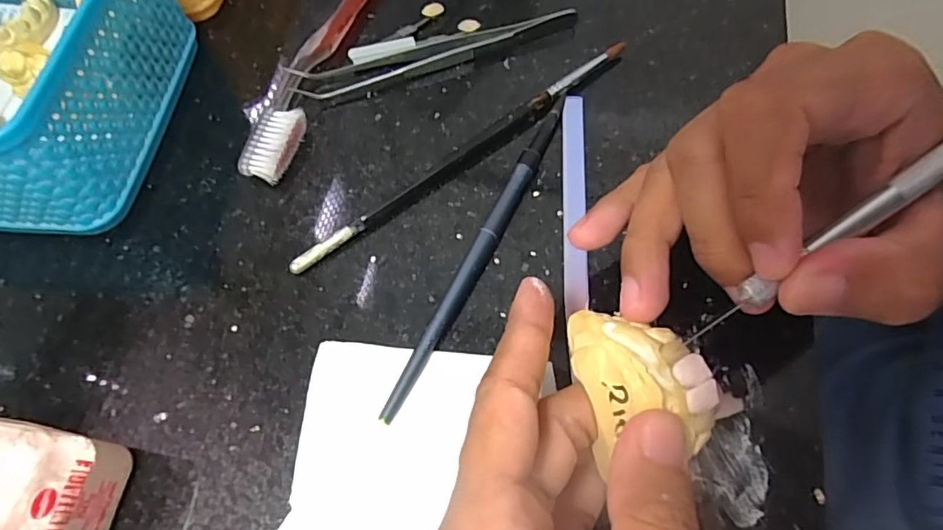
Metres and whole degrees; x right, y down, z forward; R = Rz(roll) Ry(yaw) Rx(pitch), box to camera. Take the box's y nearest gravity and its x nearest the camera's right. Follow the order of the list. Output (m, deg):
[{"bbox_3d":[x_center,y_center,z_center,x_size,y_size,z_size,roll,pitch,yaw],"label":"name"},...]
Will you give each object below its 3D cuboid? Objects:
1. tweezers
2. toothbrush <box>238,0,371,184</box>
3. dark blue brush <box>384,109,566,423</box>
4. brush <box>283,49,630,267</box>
[{"bbox_3d":[-0.018,-0.106,0.270,0.141,0.010,0.015,-17,65,-7],"label":"tweezers"},{"bbox_3d":[-0.071,-0.119,0.276,0.022,0.015,0.181,13,65,8],"label":"toothbrush"},{"bbox_3d":[0.005,-0.008,0.223,0.009,0.008,0.156,24,67,12],"label":"dark blue brush"},{"bbox_3d":[0.000,-0.053,0.246,0.187,0.008,0.008,-36,68,-15],"label":"brush"}]

